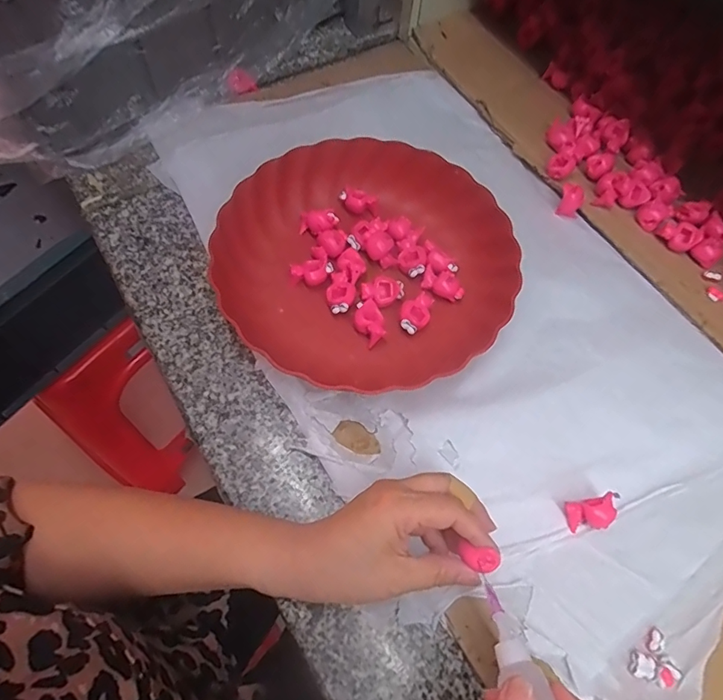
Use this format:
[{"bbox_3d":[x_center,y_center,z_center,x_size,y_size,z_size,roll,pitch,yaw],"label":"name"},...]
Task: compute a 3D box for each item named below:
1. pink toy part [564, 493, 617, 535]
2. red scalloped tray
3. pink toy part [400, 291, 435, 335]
[{"bbox_3d":[0.162,0.115,0.338,0.031,0.018,0.020,-10,68,-5],"label":"pink toy part"},{"bbox_3d":[0.004,-0.081,0.409,0.234,0.048,0.229,7,67,2],"label":"red scalloped tray"},{"bbox_3d":[0.045,-0.030,0.400,0.023,0.014,0.037,25,69,9],"label":"pink toy part"}]

